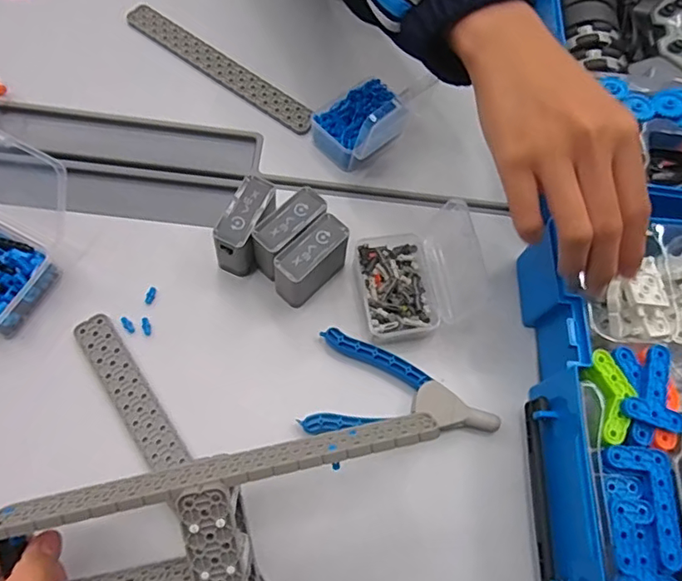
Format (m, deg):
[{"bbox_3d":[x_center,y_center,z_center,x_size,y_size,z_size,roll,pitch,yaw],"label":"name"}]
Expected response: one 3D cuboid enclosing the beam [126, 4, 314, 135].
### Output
[{"bbox_3d":[-0.107,-0.196,0.466,0.197,0.005,0.027,36,69,10],"label":"beam"}]

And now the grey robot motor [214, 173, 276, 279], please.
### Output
[{"bbox_3d":[-0.066,-0.042,0.381,0.024,0.055,0.062,24,68,5],"label":"grey robot motor"}]

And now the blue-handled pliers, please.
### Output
[{"bbox_3d":[0.044,0.075,0.364,0.128,0.016,0.070,13,67,1],"label":"blue-handled pliers"}]

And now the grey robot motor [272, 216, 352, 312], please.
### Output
[{"bbox_3d":[-0.022,-0.018,0.377,0.024,0.052,0.061,42,70,12],"label":"grey robot motor"}]

